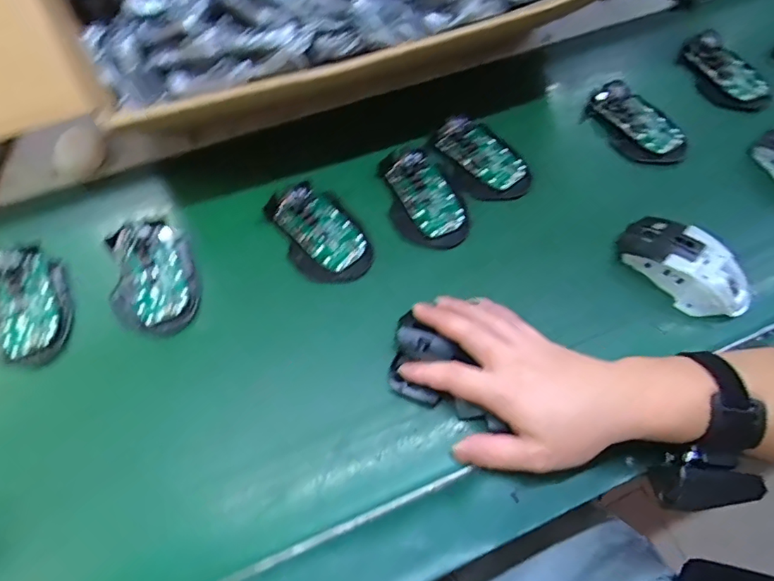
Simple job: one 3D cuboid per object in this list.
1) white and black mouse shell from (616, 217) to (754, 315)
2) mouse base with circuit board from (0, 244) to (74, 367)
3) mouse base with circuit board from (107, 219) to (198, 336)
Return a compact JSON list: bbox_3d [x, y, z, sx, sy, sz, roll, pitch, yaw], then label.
[{"bbox_3d":[0.270,-0.021,0.458,0.121,0.045,0.063,35,67,16],"label":"white and black mouse shell"},{"bbox_3d":[-0.311,0.008,0.431,0.071,0.024,0.111,-15,64,-9],"label":"mouse base with circuit board"},{"bbox_3d":[-0.208,-0.017,0.449,0.071,0.021,0.113,-13,64,-8],"label":"mouse base with circuit board"}]

